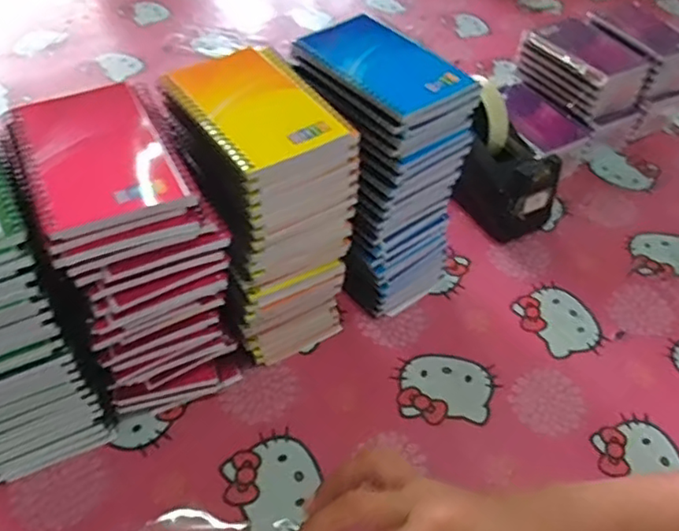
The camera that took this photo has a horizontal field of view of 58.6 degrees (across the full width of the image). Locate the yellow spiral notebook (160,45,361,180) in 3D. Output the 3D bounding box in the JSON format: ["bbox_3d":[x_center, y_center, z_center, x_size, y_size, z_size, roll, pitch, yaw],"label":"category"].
[{"bbox_3d":[-0.058,-0.113,0.432,0.091,0.016,0.124,-26,54,-25],"label":"yellow spiral notebook"}]

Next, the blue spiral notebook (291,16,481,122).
[{"bbox_3d":[0.033,-0.159,0.476,0.081,0.009,0.132,-32,57,-29],"label":"blue spiral notebook"}]

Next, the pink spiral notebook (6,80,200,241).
[{"bbox_3d":[-0.156,-0.075,0.391,0.093,0.016,0.128,-19,51,-20],"label":"pink spiral notebook"}]

